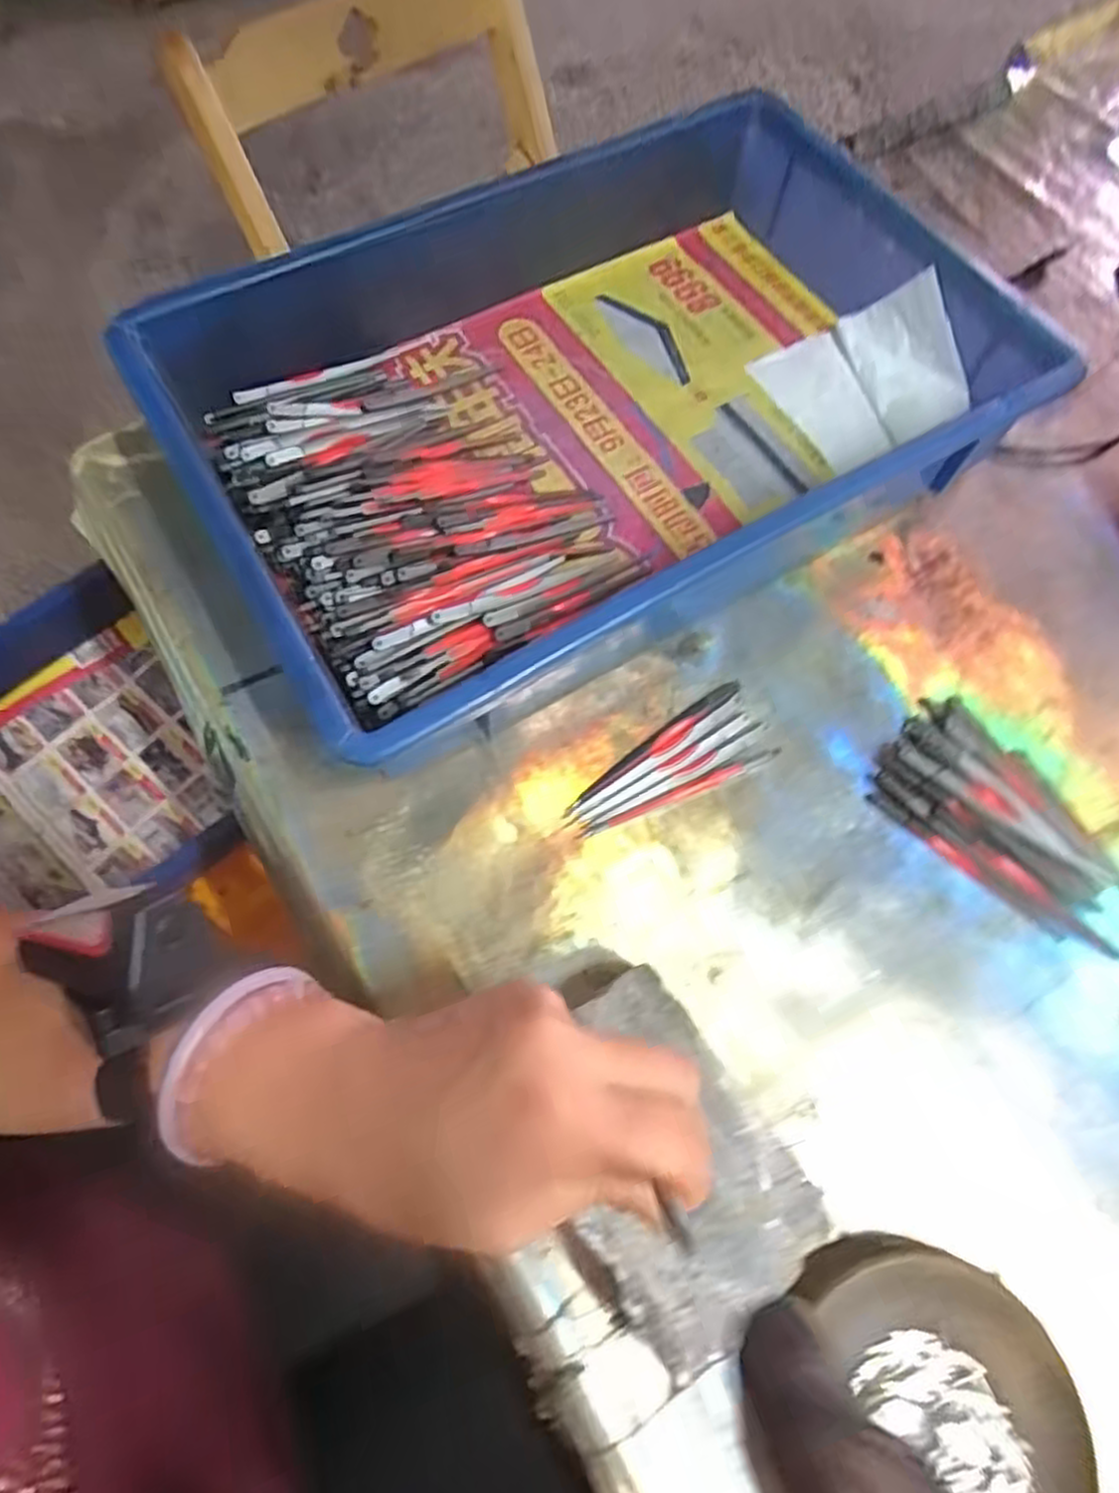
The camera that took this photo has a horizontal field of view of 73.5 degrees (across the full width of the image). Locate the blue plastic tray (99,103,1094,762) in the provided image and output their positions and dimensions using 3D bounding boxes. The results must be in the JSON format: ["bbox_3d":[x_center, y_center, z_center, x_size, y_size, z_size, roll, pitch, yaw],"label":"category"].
[{"bbox_3d":[0.018,-0.194,0.414,0.426,0.073,0.294,-29,72,-13],"label":"blue plastic tray"}]

